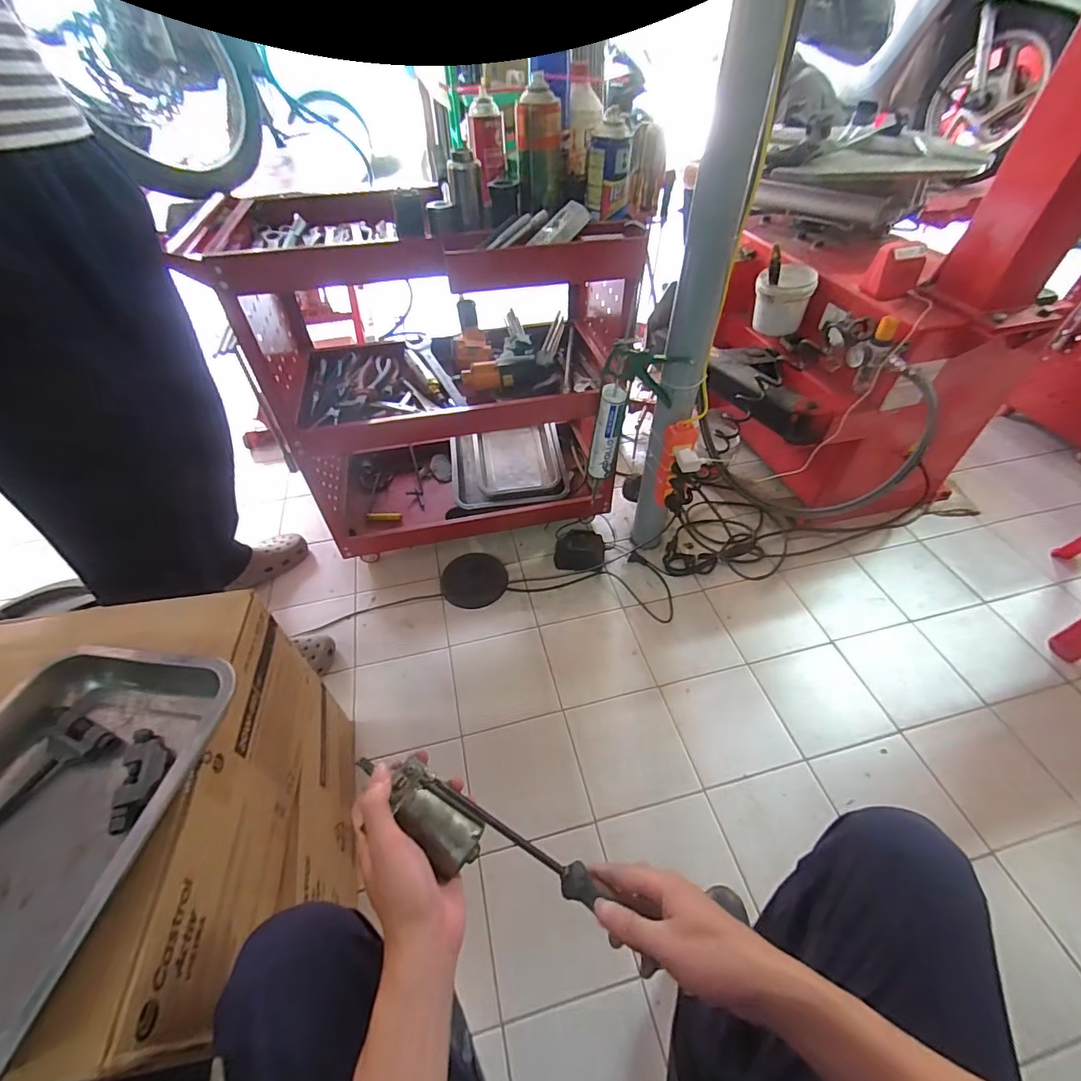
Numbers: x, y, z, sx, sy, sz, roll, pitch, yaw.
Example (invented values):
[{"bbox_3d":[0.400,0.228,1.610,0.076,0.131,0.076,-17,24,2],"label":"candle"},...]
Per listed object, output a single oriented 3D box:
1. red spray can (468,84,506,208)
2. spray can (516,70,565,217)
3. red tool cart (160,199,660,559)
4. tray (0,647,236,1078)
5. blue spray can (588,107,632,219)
[{"bbox_3d":[-0.095,-0.700,0.863,0.057,0.145,0.061,-1,47,1],"label":"red spray can"},{"bbox_3d":[0.001,-0.567,0.699,0.061,0.144,0.061,-1,47,1],"label":"spray can"},{"bbox_3d":[-0.190,-0.316,1.067,0.685,0.729,0.389,-9,48,-6],"label":"red tool cart"},{"bbox_3d":[-0.412,0.237,0.395,0.209,0.057,0.313,2,47,5],"label":"tray"},{"bbox_3d":[0.103,-0.551,0.717,0.062,0.113,0.047,-1,47,2],"label":"blue spray can"}]

